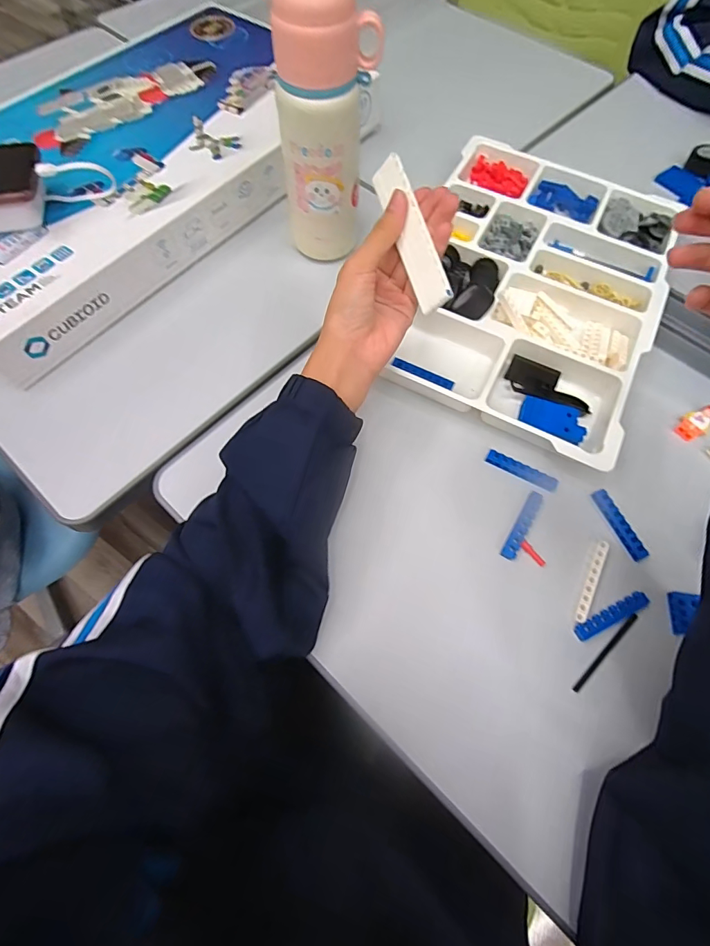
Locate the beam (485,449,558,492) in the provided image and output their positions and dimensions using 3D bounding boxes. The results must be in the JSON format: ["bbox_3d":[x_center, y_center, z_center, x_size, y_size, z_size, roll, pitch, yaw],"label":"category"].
[{"bbox_3d":[0.146,-0.002,0.379,0.062,0.004,0.013,27,67,10],"label":"beam"}]

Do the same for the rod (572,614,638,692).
[{"bbox_3d":[0.189,0.135,0.324,0.078,0.004,0.007,-39,72,-17],"label":"rod"}]

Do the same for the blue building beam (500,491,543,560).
[{"bbox_3d":[0.142,0.043,0.363,0.012,0.004,0.064,30,68,11],"label":"blue building beam"}]

